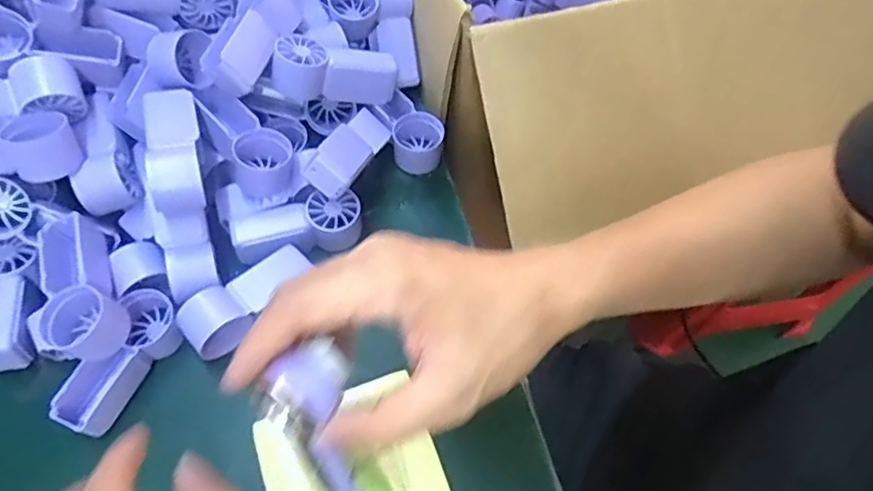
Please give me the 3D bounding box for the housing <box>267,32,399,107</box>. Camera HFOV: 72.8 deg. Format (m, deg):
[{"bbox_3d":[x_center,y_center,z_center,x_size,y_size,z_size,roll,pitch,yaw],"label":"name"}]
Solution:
[{"bbox_3d":[-0.077,-0.130,0.446,0.090,0.039,0.034,3,62,-20],"label":"housing"}]

